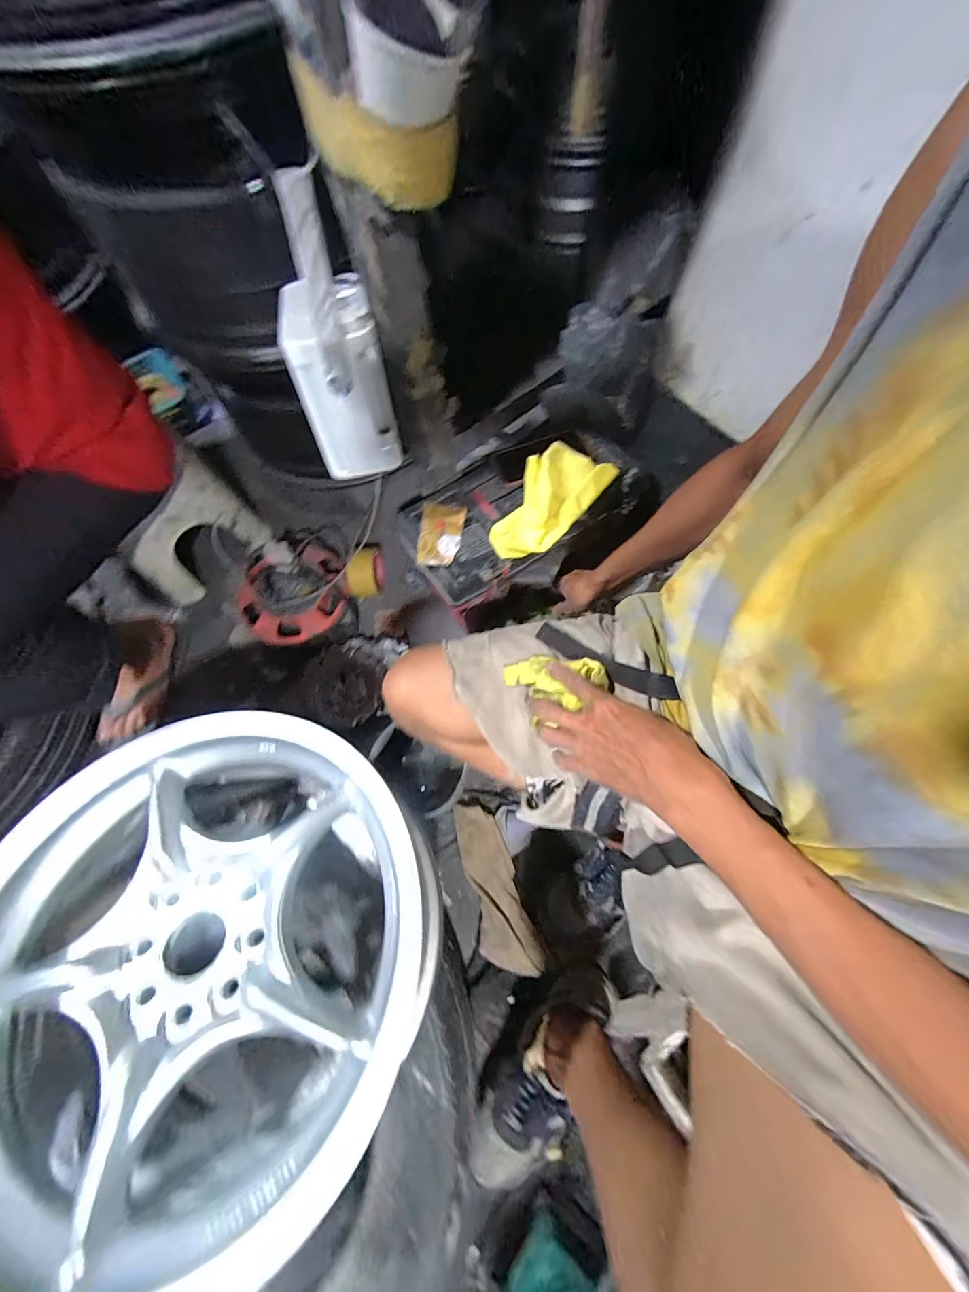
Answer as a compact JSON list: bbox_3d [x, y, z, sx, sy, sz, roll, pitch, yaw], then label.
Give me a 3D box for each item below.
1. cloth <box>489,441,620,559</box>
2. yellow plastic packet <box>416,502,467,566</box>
[{"bbox_3d":[0.100,-0.240,0.670,0.121,0.041,0.248,38,75,15],"label":"cloth"},{"bbox_3d":[-0.069,-0.181,0.668,0.068,0.018,0.121,2,69,4],"label":"yellow plastic packet"}]

